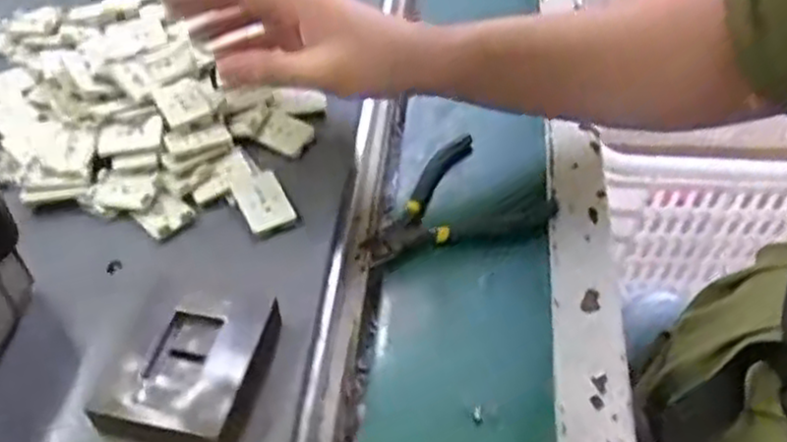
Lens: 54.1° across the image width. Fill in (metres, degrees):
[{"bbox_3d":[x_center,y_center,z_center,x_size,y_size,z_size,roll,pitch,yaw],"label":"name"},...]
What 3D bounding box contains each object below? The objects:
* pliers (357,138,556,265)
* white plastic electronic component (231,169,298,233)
[{"bbox_3d":[0.033,-0.018,0.513,0.129,0.011,0.084,-13,50,-12],"label":"pliers"},{"bbox_3d":[-0.077,-0.014,0.455,0.027,0.004,0.040,-20,52,-18],"label":"white plastic electronic component"}]

